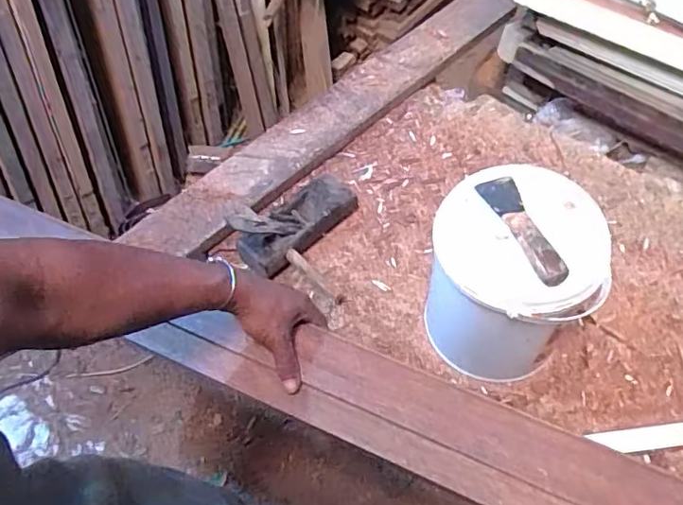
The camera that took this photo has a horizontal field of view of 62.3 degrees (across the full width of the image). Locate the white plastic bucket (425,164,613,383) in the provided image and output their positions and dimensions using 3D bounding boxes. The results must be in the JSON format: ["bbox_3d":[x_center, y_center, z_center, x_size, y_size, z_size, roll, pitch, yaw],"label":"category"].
[{"bbox_3d":[0.192,0.029,0.669,0.185,0.218,0.180,2,57,5],"label":"white plastic bucket"}]

